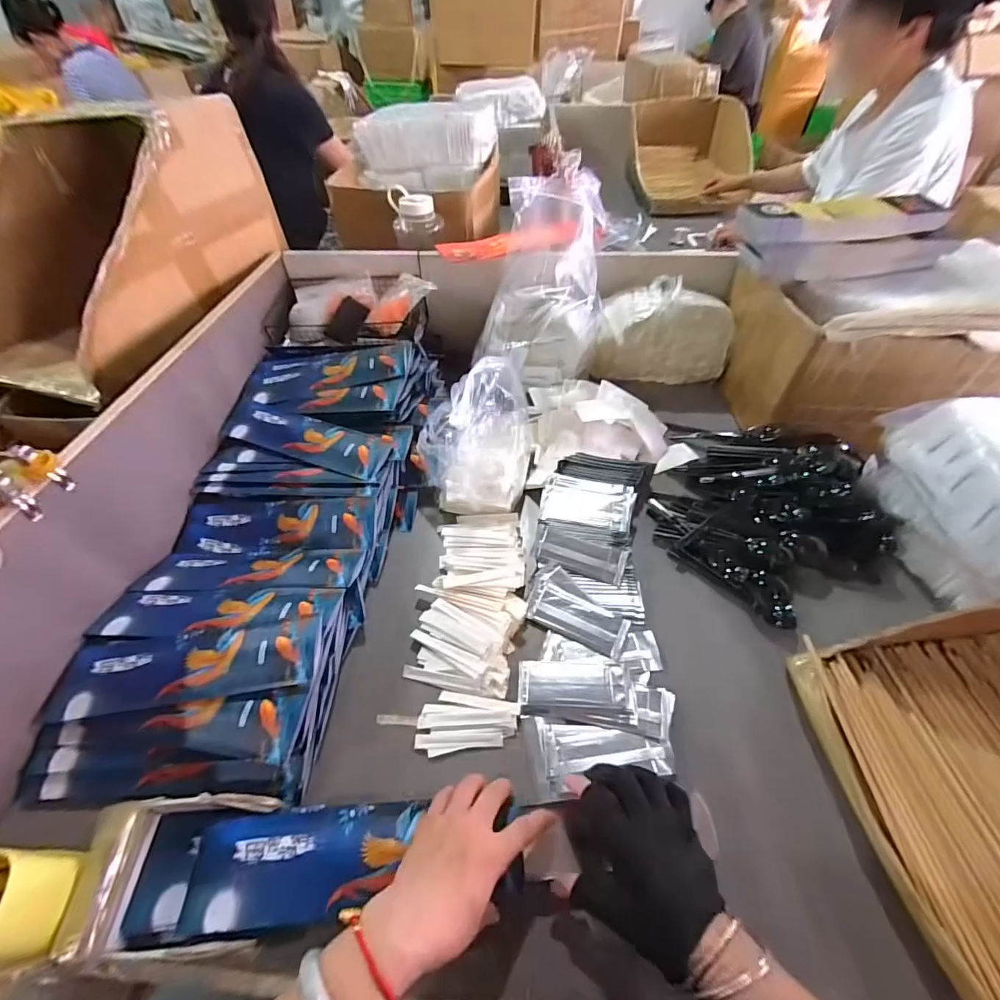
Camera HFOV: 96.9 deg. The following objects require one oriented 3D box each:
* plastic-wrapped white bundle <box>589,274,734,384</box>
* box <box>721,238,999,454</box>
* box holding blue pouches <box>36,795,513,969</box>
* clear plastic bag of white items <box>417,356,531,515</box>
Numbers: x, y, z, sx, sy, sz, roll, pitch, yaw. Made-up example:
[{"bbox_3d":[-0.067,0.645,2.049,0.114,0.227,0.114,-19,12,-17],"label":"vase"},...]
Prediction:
[{"bbox_3d":[0.310,-0.319,0.862,0.245,0.160,0.089,1,50,2],"label":"plastic-wrapped white bundle"},{"bbox_3d":[0.628,-0.261,0.747,0.404,0.238,0.290,0,50,1],"label":"box"},{"bbox_3d":[-0.160,0.311,0.383,0.345,0.050,0.104,-2,50,-5],"label":"box holding blue pouches"},{"bbox_3d":[-0.039,-0.101,0.647,0.163,0.177,0.192,4,50,4],"label":"clear plastic bag of white items"}]

